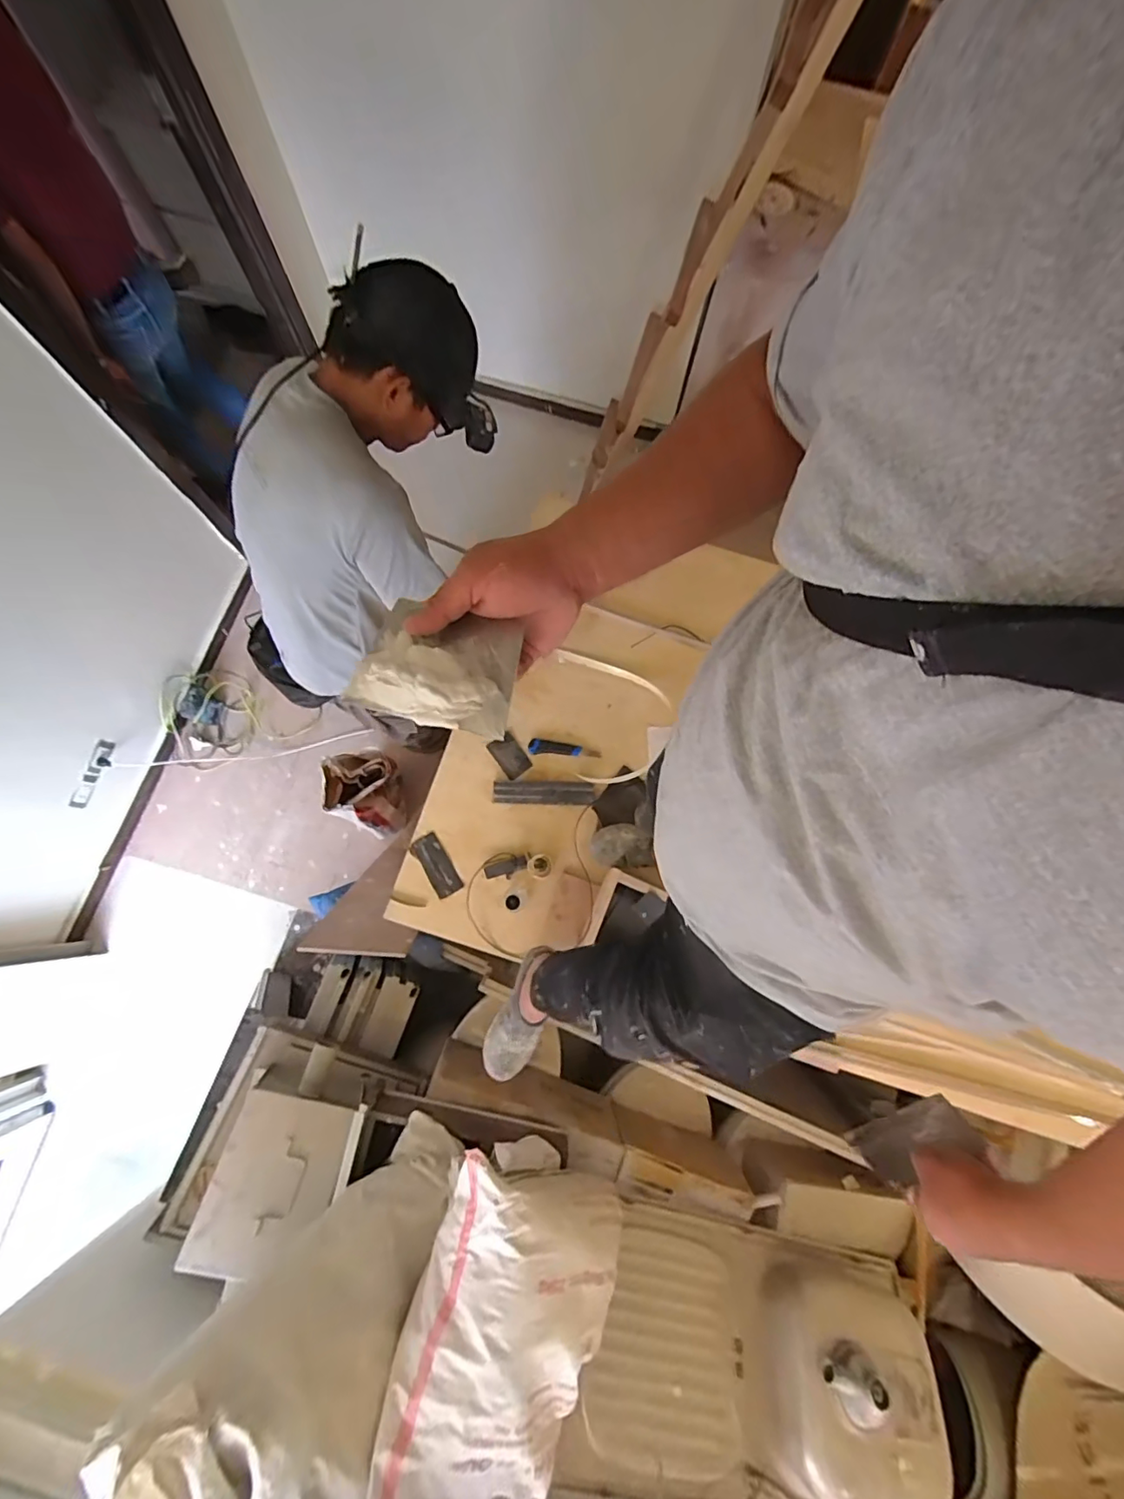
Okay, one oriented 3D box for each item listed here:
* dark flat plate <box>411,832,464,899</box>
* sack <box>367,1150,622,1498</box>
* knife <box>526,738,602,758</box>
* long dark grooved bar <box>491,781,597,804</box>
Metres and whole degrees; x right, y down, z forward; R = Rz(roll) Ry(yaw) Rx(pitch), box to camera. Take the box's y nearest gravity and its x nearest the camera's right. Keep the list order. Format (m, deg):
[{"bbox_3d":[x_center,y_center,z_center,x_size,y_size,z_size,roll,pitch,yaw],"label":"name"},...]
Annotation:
[{"bbox_3d":[-0.293,0.271,1.277,0.062,0.007,0.149,-30,80,-7],"label":"dark flat plate"},{"bbox_3d":[-0.116,1.078,0.932,0.337,0.240,0.627,19,78,3],"label":"sack"},{"bbox_3d":[0.007,0.002,1.356,0.180,0.019,0.038,7,78,1],"label":"knife"},{"bbox_3d":[-0.043,0.103,1.315,0.239,0.018,0.053,0,78,-1],"label":"long dark grooved bar"}]

